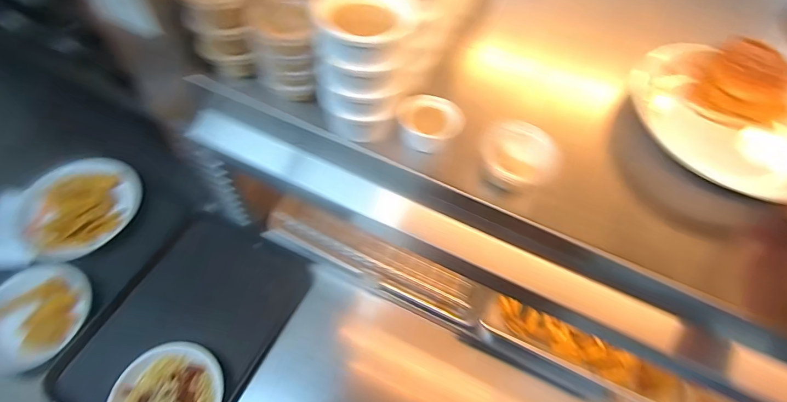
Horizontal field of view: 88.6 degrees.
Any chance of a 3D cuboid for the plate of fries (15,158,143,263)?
[{"bbox_3d":[-0.631,0.009,0.816,0.205,0.030,0.232,17,60,7],"label":"plate of fries"}]

